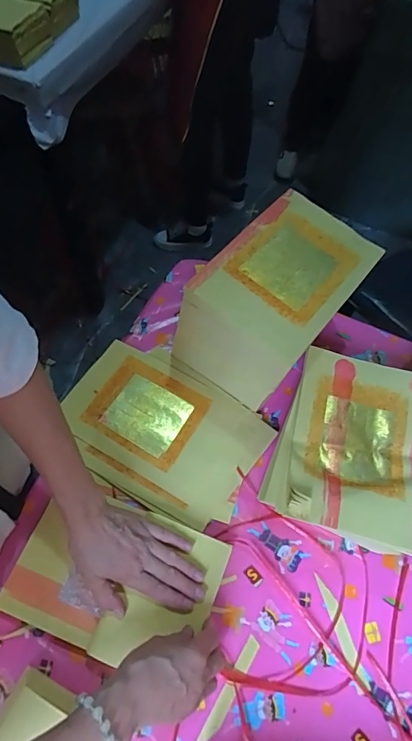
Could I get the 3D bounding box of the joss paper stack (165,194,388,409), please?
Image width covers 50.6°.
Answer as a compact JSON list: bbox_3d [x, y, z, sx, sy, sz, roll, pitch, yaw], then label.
[{"bbox_3d":[0.094,-0.090,0.611,0.157,0.164,0.233,40,68,16],"label":"joss paper stack"}]

